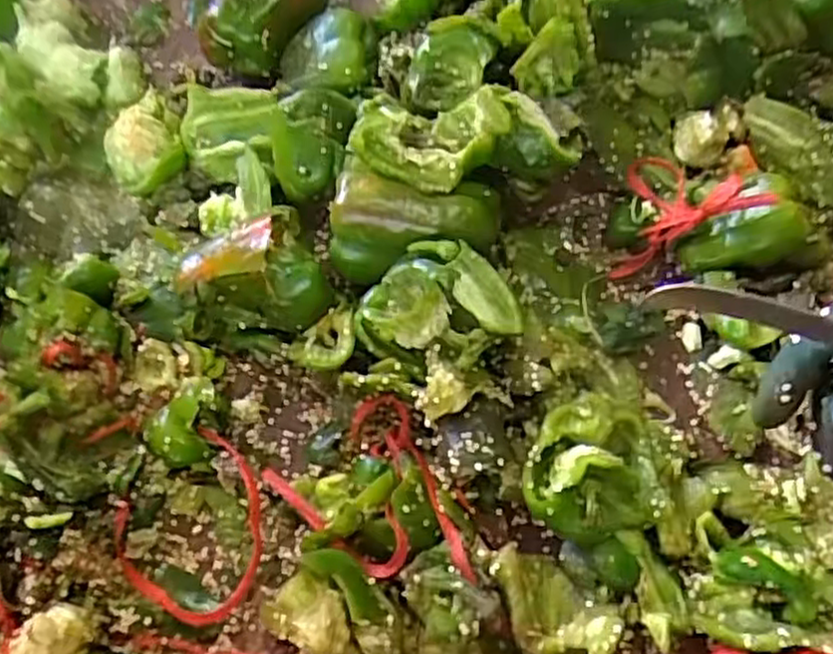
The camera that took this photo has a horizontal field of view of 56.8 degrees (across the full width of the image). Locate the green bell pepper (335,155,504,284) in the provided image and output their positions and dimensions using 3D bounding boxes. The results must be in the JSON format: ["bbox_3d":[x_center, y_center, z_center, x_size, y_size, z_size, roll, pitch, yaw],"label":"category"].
[{"bbox_3d":[0.000,-0.067,0.540,0.113,0.069,0.058,4,63,5],"label":"green bell pepper"}]

